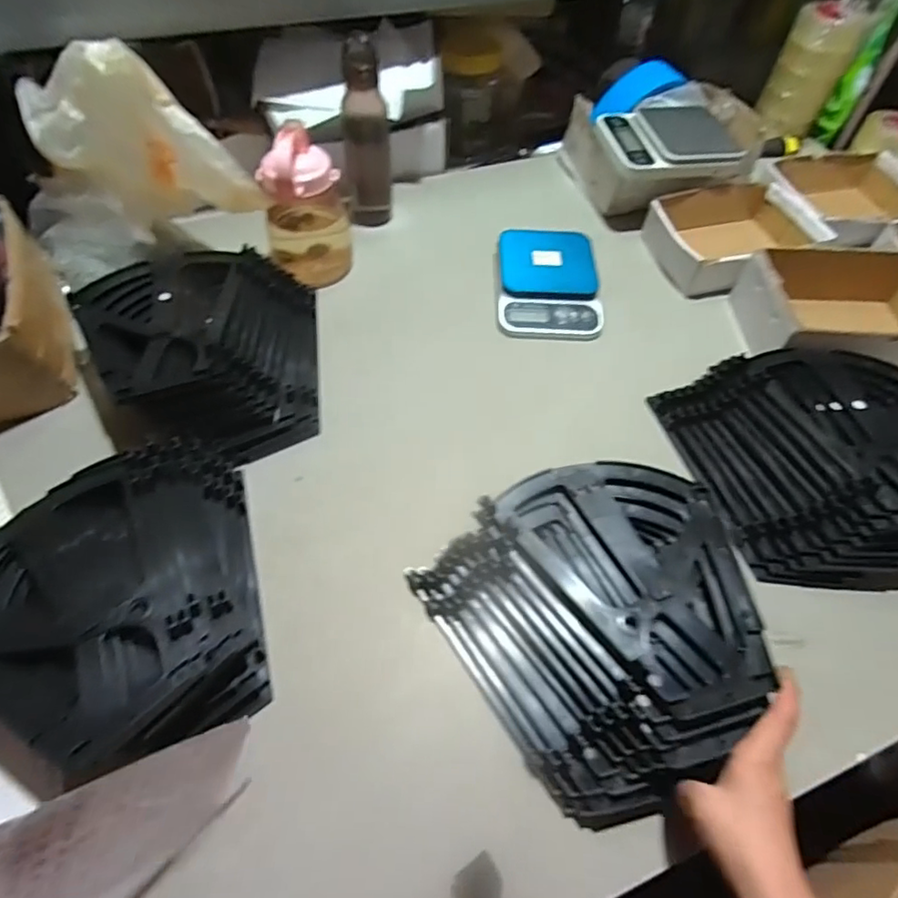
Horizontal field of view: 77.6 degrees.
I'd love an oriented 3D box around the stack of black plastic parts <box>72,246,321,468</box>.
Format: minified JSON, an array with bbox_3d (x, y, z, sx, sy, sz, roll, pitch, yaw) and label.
[{"bbox_3d":[-0.304,-0.122,0.696,0.268,0.092,0.302,-7,57,-7],"label":"stack of black plastic parts"}]

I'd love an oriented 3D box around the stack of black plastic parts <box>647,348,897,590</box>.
[{"bbox_3d":[0.432,0.005,0.630,0.269,0.083,0.273,-11,58,-10],"label":"stack of black plastic parts"}]

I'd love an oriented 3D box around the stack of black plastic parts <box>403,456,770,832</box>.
[{"bbox_3d":[0.149,0.151,0.525,0.265,0.086,0.272,-28,62,-19],"label":"stack of black plastic parts"}]

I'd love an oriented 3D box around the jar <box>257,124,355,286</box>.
[{"bbox_3d":[-0.198,-0.328,0.771,0.112,0.208,0.107,1,57,-2],"label":"jar"}]

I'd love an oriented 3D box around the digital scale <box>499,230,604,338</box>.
[{"bbox_3d":[0.144,-0.246,0.816,0.150,0.040,0.201,1,57,-2],"label":"digital scale"}]

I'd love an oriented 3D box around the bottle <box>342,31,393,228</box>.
[{"bbox_3d":[-0.124,-0.447,0.825,0.057,0.257,0.054,20,58,10],"label":"bottle"}]

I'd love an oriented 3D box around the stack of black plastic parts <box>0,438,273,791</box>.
[{"bbox_3d":[-0.313,0.140,0.520,0.251,0.093,0.299,-15,59,-12],"label":"stack of black plastic parts"}]

